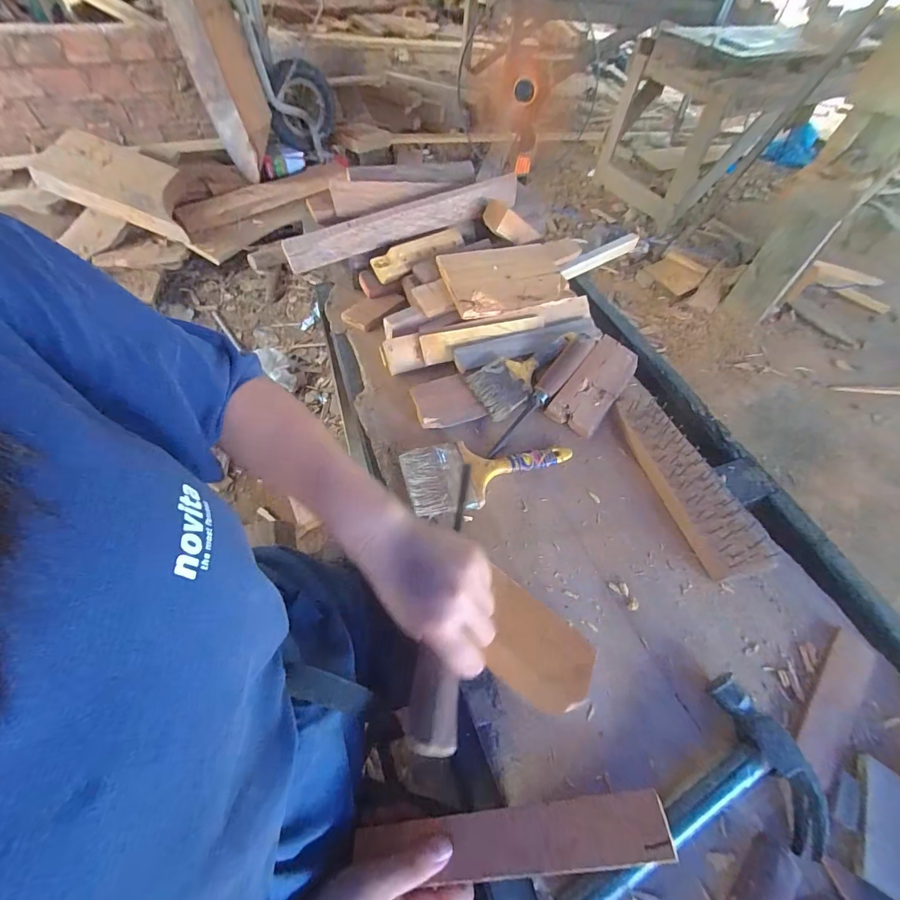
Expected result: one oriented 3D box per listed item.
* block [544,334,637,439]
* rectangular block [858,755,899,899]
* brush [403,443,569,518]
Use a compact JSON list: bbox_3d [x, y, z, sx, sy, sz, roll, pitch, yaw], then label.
[{"bbox_3d":[0.209,-0.095,0.585,0.068,0.036,0.170,33,58,17],"label":"block"},{"bbox_3d":[0.357,0.307,0.328,0.048,0.005,0.090,33,58,17],"label":"rectangular block"},{"bbox_3d":[0.050,0.022,0.502,0.208,0.016,0.094,-11,56,-13],"label":"brush"}]

